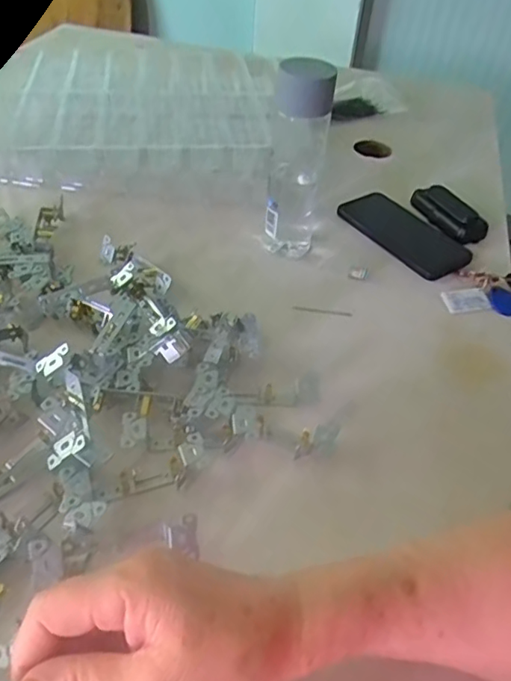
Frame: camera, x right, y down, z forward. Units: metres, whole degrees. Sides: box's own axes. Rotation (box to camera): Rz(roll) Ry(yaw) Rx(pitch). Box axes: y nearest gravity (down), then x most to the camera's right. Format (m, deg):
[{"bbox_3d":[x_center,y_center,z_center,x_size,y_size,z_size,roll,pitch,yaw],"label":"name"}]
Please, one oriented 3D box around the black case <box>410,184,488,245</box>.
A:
[{"bbox_3d":[0.243,-0.161,0.686,0.049,0.022,0.105,-15,48,-19],"label":"black case"}]

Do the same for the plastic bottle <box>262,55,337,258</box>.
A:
[{"bbox_3d":[0.042,-0.181,0.566,0.063,0.201,0.057,5,45,1],"label":"plastic bottle"}]

